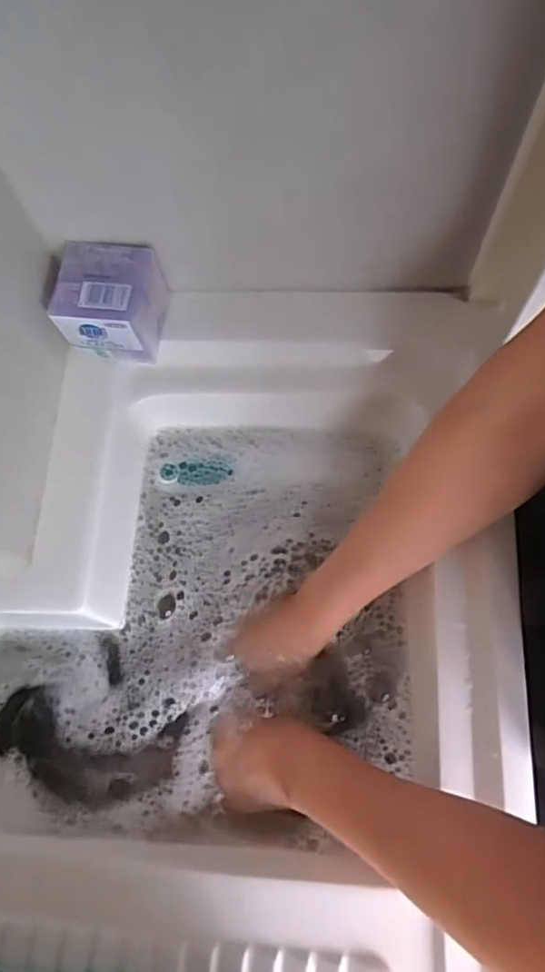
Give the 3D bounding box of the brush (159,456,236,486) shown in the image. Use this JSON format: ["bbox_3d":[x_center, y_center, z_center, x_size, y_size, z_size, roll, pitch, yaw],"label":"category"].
[{"bbox_3d":[-0.070,-0.013,0.556,0.069,0.009,0.025,-4,74,1],"label":"brush"}]

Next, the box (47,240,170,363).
[{"bbox_3d":[-0.129,-0.147,0.500,0.078,0.082,0.072,4,74,3],"label":"box"}]

